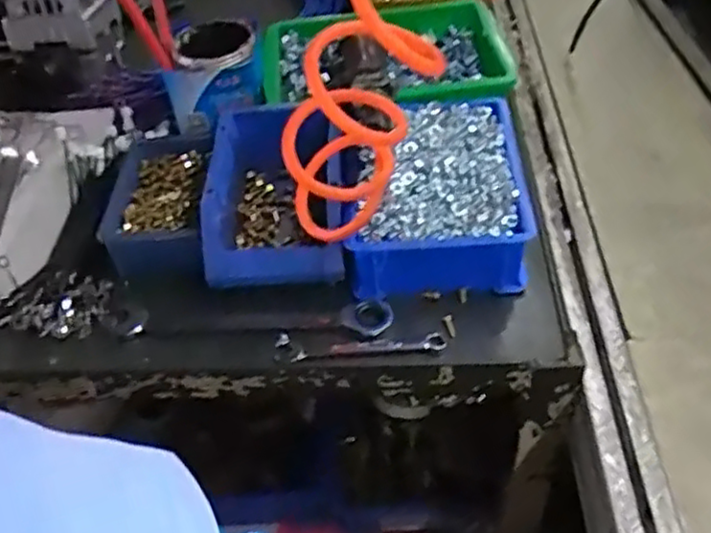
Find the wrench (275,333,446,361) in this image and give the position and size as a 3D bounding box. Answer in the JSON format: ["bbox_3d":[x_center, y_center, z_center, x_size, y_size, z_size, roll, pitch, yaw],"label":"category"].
[{"bbox_3d":[0.003,0.062,0.556,0.130,0.006,0.026,0,46,5],"label":"wrench"}]

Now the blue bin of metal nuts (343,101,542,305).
[{"bbox_3d":[0.066,-0.061,0.623,0.145,0.085,0.180,-3,45,2],"label":"blue bin of metal nuts"}]

